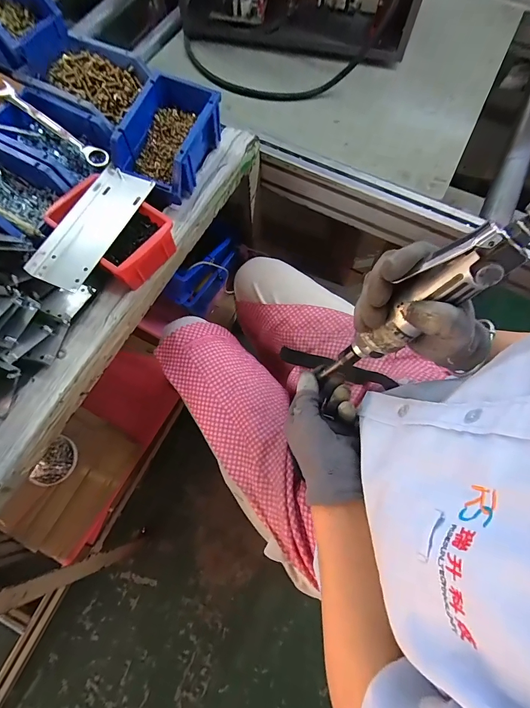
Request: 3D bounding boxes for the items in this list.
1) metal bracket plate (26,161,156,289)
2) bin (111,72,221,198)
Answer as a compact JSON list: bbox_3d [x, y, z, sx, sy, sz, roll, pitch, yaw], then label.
[{"bbox_3d":[-0.215,-0.160,0.428,0.075,0.011,0.179,23,71,6],"label":"metal bracket plate"},{"bbox_3d":[-0.140,-0.309,0.495,0.110,0.071,0.154,19,71,5],"label":"bin"}]

